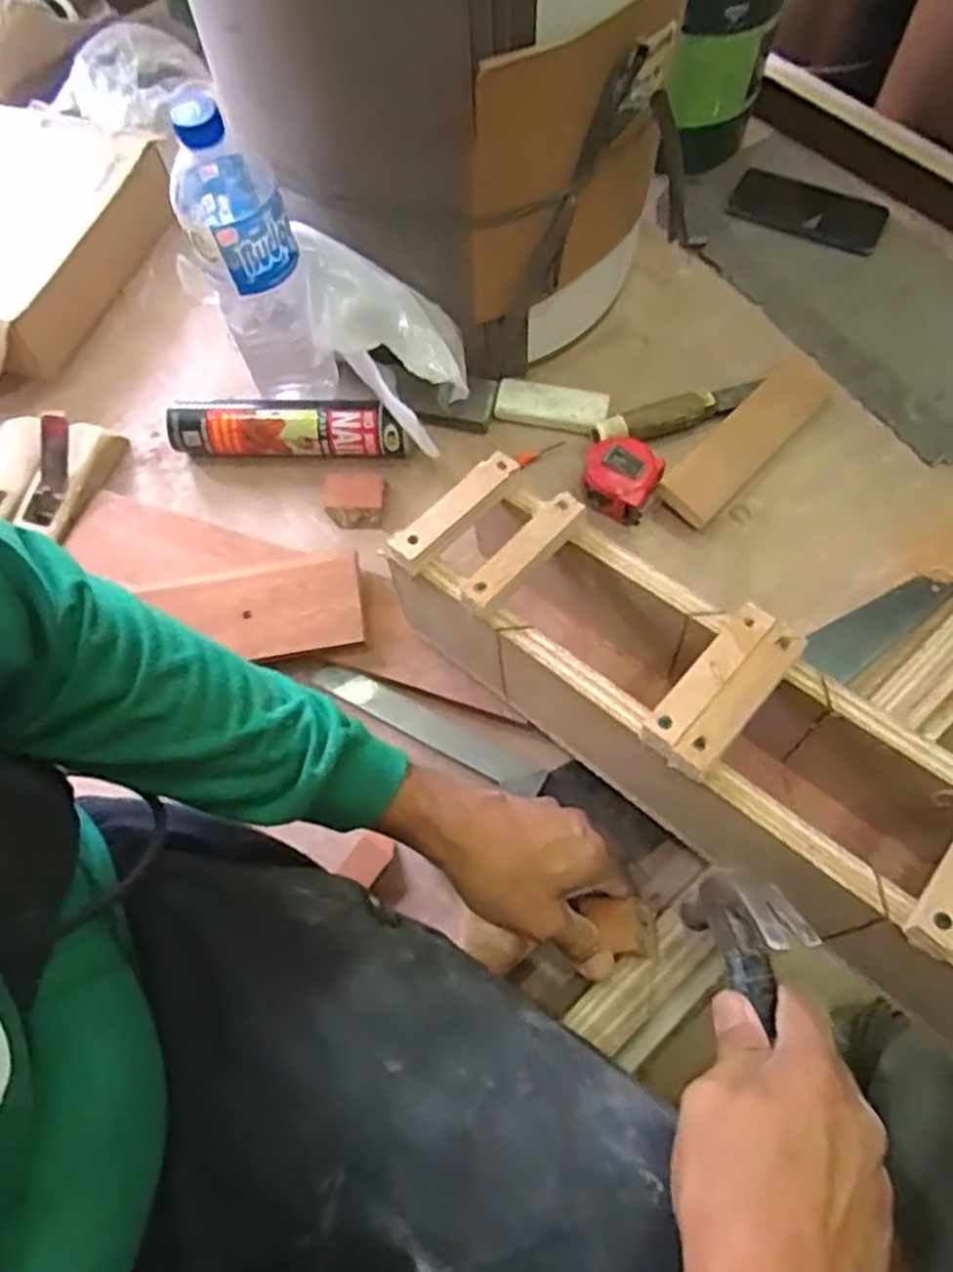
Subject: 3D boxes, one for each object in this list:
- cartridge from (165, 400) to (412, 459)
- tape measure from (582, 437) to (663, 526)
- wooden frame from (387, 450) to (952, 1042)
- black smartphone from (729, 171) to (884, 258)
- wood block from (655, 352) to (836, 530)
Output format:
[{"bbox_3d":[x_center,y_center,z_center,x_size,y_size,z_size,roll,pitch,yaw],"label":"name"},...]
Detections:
[{"bbox_3d":[-0.168,-0.186,0.690,0.208,0.050,0.044,0,66,2],"label":"cartridge"},{"bbox_3d":[0.125,-0.139,0.660,0.063,0.040,0.067,28,70,13],"label":"tape measure"},{"bbox_3d":[0.136,0.054,0.493,0.411,0.183,0.107,38,72,17],"label":"wooden frame"},{"bbox_3d":[0.349,-0.448,0.799,0.154,0.014,0.074,23,69,12],"label":"black smartphone"},{"bbox_3d":[0.242,-0.177,0.671,0.200,0.012,0.053,-44,90,-17],"label":"wood block"}]

